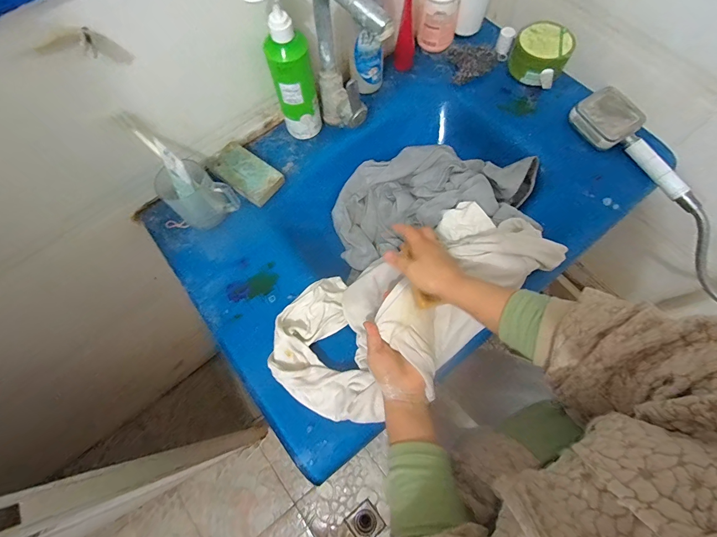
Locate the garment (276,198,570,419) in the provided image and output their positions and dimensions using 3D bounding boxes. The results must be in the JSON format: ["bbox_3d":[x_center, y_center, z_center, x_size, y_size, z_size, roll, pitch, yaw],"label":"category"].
[{"bbox_3d":[0.083,0.048,0.502,0.425,0.069,0.201,-31,71,-7],"label":"garment"}]

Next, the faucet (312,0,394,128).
[{"bbox_3d":[-0.009,-0.286,0.515,0.048,0.243,0.157,-33,72,-9],"label":"faucet"}]

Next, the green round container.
[{"bbox_3d":[0.347,-0.412,0.655,0.101,0.071,0.105,-1,70,2],"label":"green round container"}]

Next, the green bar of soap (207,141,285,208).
[{"bbox_3d":[-0.197,-0.168,0.603,0.124,0.026,0.072,35,75,14],"label":"green bar of soap"}]

